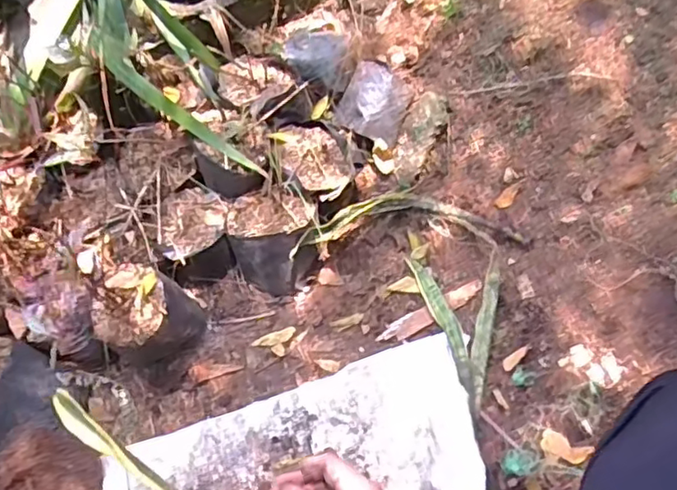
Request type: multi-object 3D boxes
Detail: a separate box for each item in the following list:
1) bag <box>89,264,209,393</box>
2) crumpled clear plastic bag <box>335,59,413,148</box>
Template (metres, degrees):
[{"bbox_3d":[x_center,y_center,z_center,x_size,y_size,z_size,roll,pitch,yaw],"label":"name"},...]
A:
[{"bbox_3d":[-0.243,0.098,0.808,0.109,0.134,0.123,22,61,11],"label":"bag"},{"bbox_3d":[0.051,-0.204,0.873,0.093,0.063,0.094,22,61,12],"label":"crumpled clear plastic bag"}]

